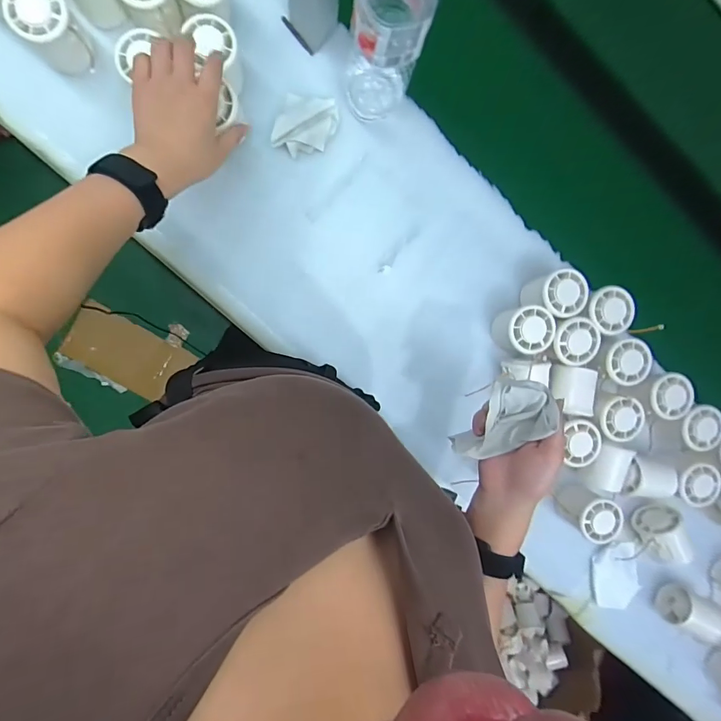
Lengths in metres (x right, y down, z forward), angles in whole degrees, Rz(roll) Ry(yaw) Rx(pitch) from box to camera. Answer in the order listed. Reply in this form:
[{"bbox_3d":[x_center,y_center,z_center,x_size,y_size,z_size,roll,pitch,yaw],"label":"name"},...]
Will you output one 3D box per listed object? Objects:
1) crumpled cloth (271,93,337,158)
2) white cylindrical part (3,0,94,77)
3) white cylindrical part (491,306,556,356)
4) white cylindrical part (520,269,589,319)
[{"bbox_3d":[-0.063,-0.271,0.452,0.061,0.013,0.075,20,91,-8],"label":"crumpled cloth"},{"bbox_3d":[-0.310,-0.333,0.401,0.051,0.058,0.065,-35,97,-4],"label":"white cylindrical part"},{"bbox_3d":[0.194,-0.035,0.479,0.052,0.061,0.056,0,93,-7],"label":"white cylindrical part"},{"bbox_3d":[0.232,-0.080,0.479,0.052,0.063,0.052,0,93,-7],"label":"white cylindrical part"}]

